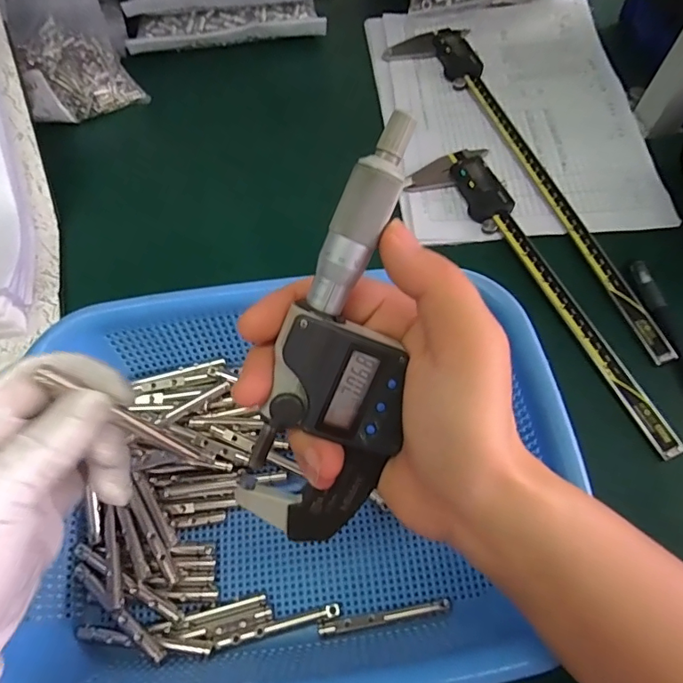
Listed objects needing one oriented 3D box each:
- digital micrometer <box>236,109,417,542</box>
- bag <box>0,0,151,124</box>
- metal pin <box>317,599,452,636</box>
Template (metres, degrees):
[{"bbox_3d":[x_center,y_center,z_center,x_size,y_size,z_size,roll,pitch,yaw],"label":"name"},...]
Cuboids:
[{"bbox_3d":[-0.001,0.005,0.179,0.051,0.021,0.159,13,106,8],"label":"digital micrometer"},{"bbox_3d":[-0.267,-0.308,0.436,0.097,0.205,0.077,-23,37,-9],"label":"bag"},{"bbox_3d":[0.024,0.152,0.273,0.073,0.008,0.006,-8,64,-4],"label":"metal pin"}]

